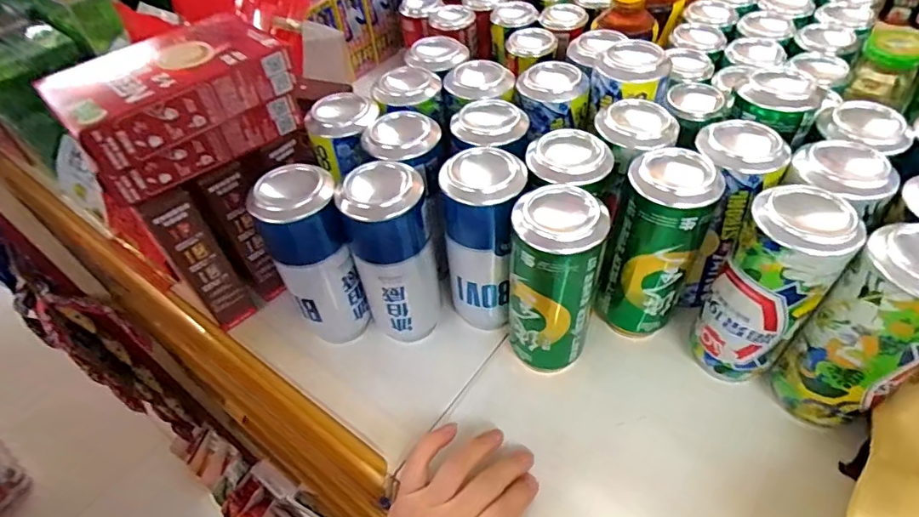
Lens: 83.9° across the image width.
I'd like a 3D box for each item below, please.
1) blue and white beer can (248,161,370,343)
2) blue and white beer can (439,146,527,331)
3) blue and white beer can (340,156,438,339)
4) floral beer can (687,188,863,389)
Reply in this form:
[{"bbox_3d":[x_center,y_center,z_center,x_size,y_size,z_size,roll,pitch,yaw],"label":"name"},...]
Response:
[{"bbox_3d":[-0.118,-0.001,0.419,0.058,0.149,0.059,-3,48,3],"label":"blue and white beer can"},{"bbox_3d":[0.022,-0.008,0.424,0.063,0.161,0.057,-2,49,4],"label":"blue and white beer can"},{"bbox_3d":[-0.053,0.002,0.425,0.061,0.168,0.059,-3,48,3],"label":"blue and white beer can"},{"bbox_3d":[0.220,0.029,0.376,0.055,0.163,0.065,-36,55,-23],"label":"floral beer can"}]

